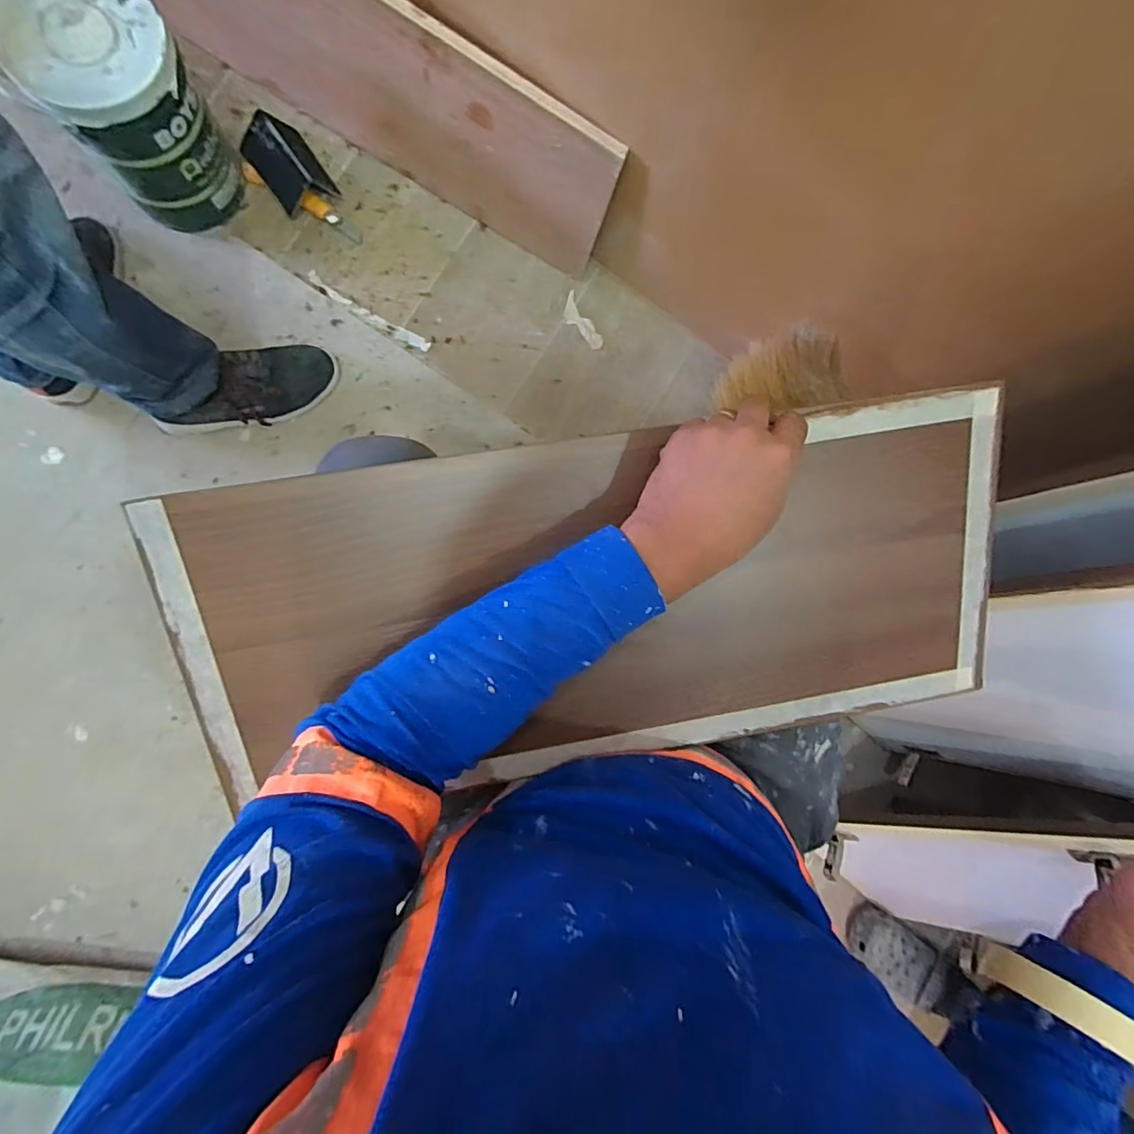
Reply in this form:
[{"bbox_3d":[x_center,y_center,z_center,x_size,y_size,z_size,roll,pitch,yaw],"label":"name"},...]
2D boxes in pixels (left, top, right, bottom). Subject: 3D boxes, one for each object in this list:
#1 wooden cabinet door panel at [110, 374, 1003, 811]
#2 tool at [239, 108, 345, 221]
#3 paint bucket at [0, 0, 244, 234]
[{"bbox_3d":[0.036,0.033,0.407,0.625,0.017,0.259,-8,104,-5],"label":"wooden cabinet door panel"},{"bbox_3d":[-0.409,-0.590,0.762,0.089,0.061,0.118,-35,96,-5],"label":"tool"},{"bbox_3d":[-0.548,-0.579,0.660,0.166,0.227,0.172,0,92,-8],"label":"paint bucket"}]

